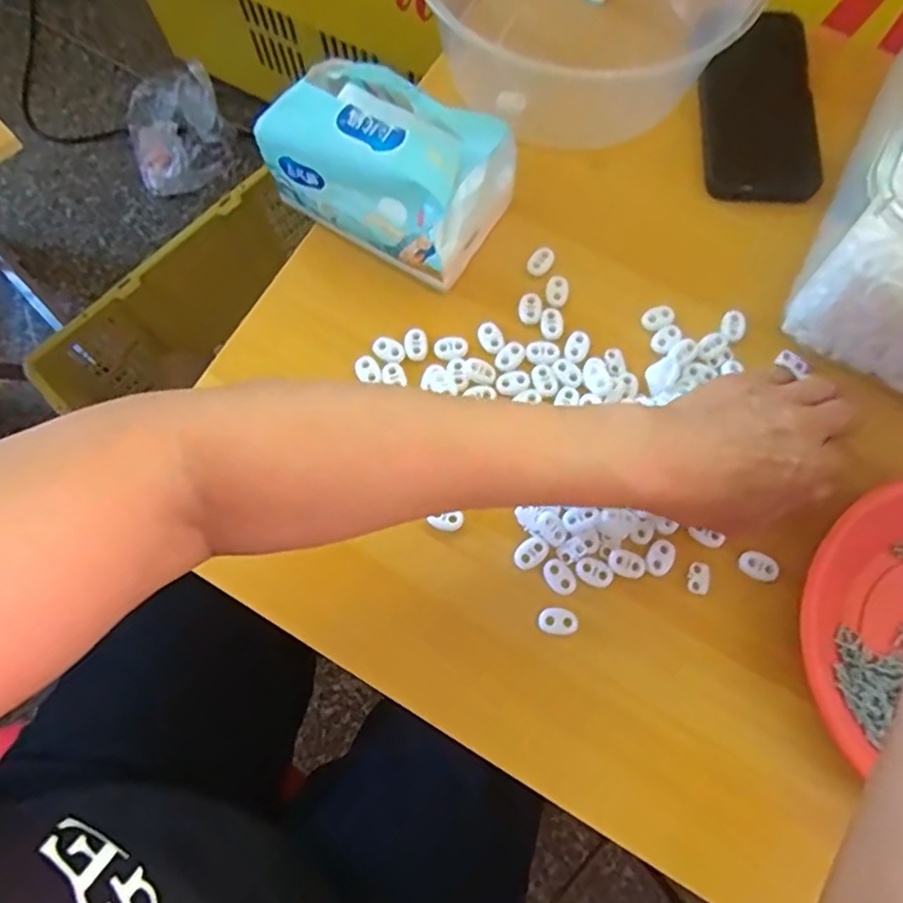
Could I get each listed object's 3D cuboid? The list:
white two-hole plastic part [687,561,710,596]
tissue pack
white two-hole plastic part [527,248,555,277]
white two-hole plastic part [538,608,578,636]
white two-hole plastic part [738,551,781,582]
[{"bbox_3d":[0.149,0.076,0.374,0.012,0.004,0.020,12,75,4],"label":"white two-hole plastic part"},{"bbox_3d":[-0.039,-0.195,0.410,0.145,0.073,0.102,32,77,9],"label":"tissue pack"},{"bbox_3d":[0.063,-0.132,0.435,0.014,0.009,0.020,39,79,11],"label":"white two-hole plastic part"},{"bbox_3d":[0.063,0.100,0.365,0.023,0.004,0.015,-3,74,0],"label":"white two-hole plastic part"},{"bbox_3d":[0.186,0.069,0.374,0.023,0.004,0.015,25,76,7],"label":"white two-hole plastic part"}]

